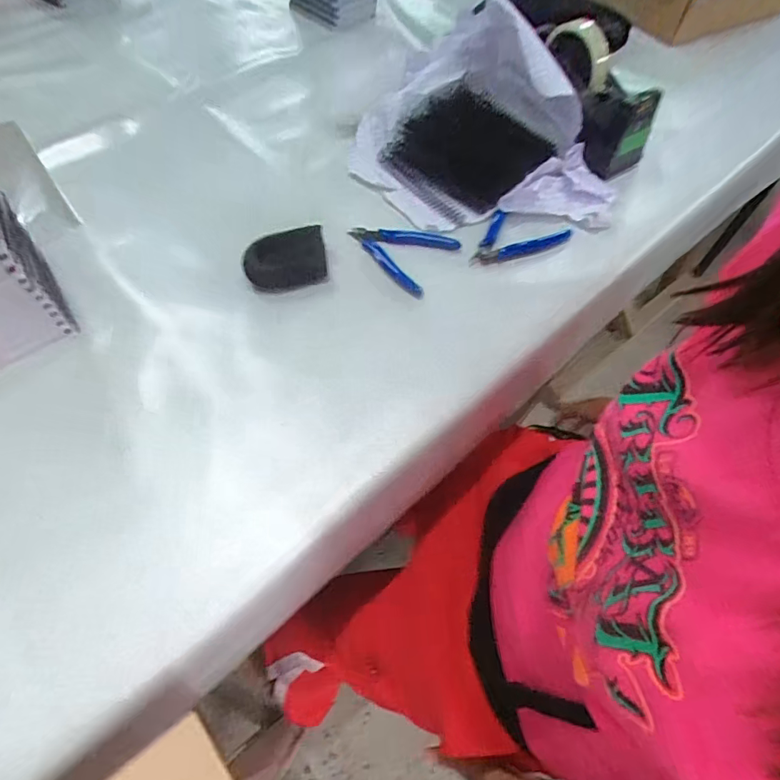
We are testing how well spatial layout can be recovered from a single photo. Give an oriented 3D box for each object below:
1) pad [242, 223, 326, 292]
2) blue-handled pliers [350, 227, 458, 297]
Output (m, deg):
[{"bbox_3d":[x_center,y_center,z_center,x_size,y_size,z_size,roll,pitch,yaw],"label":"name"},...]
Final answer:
[{"bbox_3d":[-0.111,-0.138,0.506,0.084,0.011,0.060,-11,92,-11],"label":"pad"},{"bbox_3d":[0.007,-0.162,0.536,0.120,0.010,0.090,32,64,17],"label":"blue-handled pliers"}]

